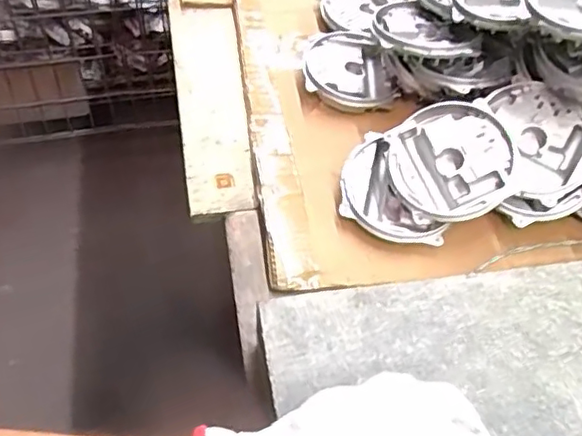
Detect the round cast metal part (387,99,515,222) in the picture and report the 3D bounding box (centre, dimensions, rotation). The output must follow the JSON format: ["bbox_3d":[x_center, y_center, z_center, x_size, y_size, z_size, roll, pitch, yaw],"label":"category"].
[{"bbox_3d":[0.141,-0.049,0.541,0.105,0.022,0.105,-4,73,13],"label":"round cast metal part"}]

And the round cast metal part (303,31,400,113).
[{"bbox_3d":[0.062,-0.159,0.665,0.094,0.023,0.107,-1,53,-5],"label":"round cast metal part"}]

